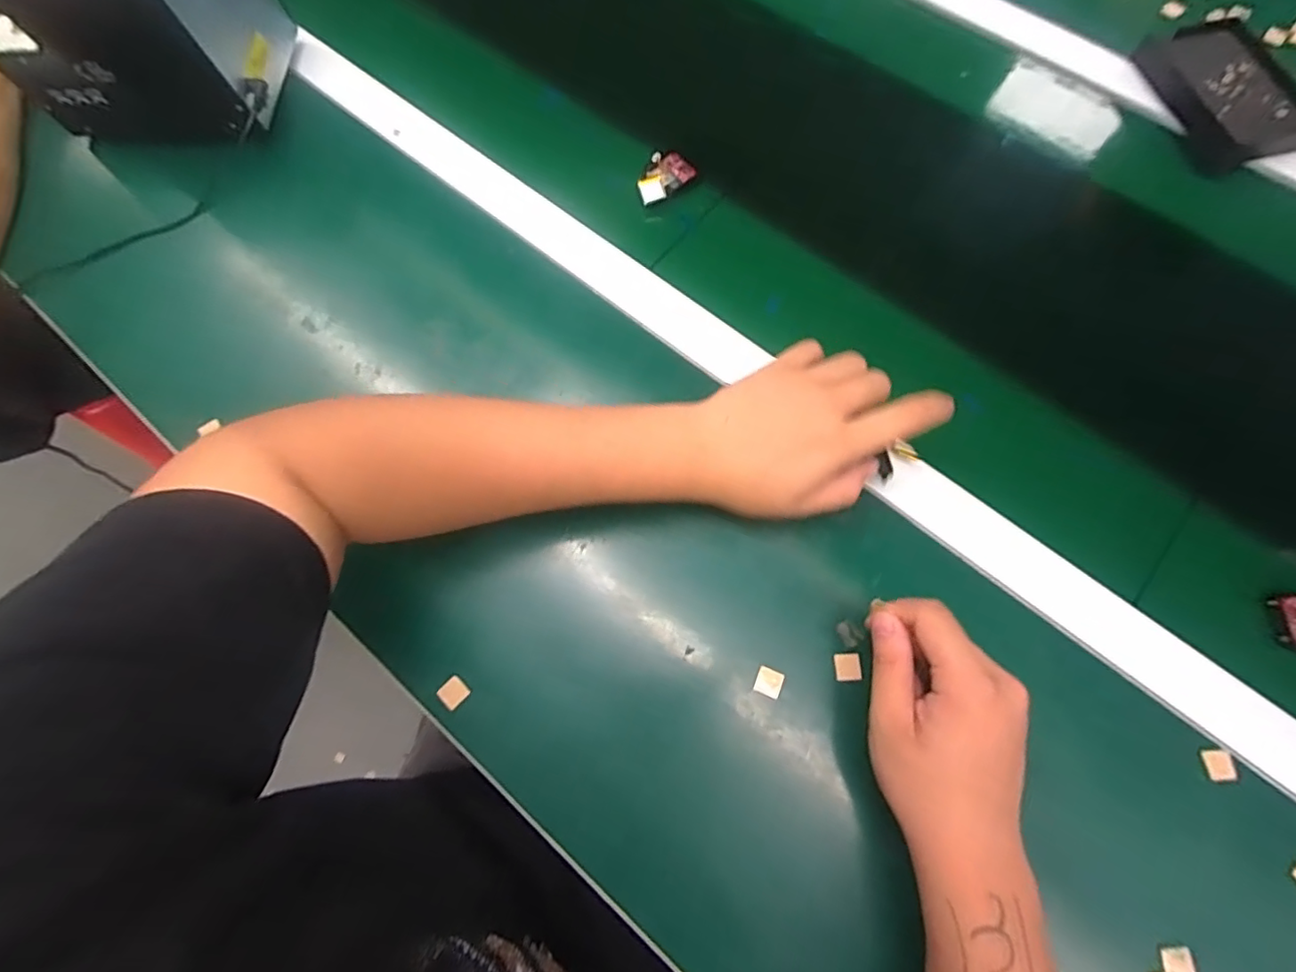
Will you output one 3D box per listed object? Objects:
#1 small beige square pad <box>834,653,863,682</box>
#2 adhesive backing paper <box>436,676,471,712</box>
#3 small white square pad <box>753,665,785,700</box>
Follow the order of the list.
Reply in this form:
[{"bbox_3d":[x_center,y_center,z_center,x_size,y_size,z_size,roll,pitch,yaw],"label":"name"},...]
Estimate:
[{"bbox_3d":[0.126,0.114,0.360,0.015,0.005,0.016,-3,73,0],"label":"small beige square pad"},{"bbox_3d":[-0.124,0.131,0.364,0.016,0.004,0.016,40,78,12],"label":"adhesive backing paper"},{"bbox_3d":[0.076,0.123,0.359,0.016,0.004,0.016,18,79,22],"label":"small white square pad"}]

